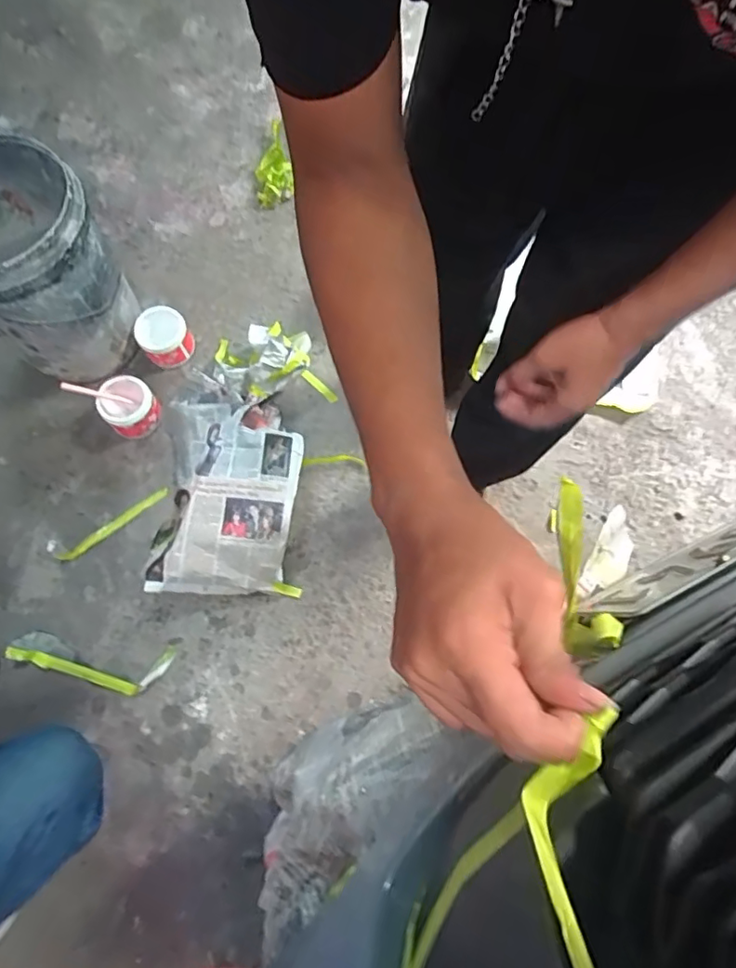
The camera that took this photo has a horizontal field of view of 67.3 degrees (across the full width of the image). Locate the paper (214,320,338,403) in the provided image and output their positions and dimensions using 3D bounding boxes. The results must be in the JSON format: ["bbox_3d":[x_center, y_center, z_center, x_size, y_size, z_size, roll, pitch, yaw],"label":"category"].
[{"bbox_3d":[-0.209,-0.268,1.198,0.241,0.102,0.170,-7,72,-3],"label":"paper"}]

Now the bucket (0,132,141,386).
[{"bbox_3d":[-0.646,-0.406,1.093,0.296,0.395,0.282,0,72,-1],"label":"bucket"}]

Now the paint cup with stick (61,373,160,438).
[{"bbox_3d":[-0.511,-0.177,1.138,0.144,0.129,0.113,37,75,10],"label":"paint cup with stick"}]

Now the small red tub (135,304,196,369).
[{"bbox_3d":[-0.448,-0.323,1.219,0.105,0.062,0.119,-36,76,-12],"label":"small red tub"}]

